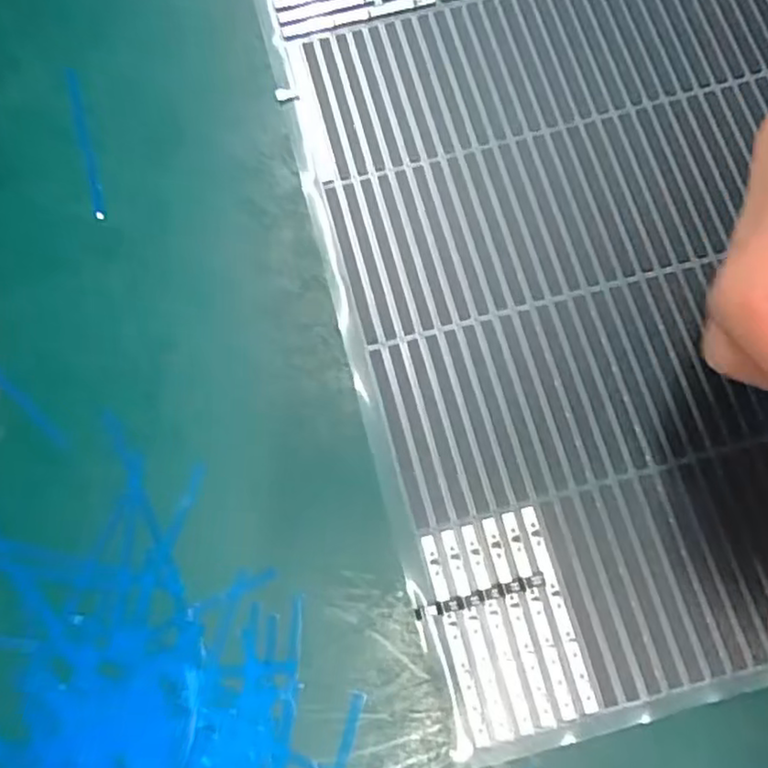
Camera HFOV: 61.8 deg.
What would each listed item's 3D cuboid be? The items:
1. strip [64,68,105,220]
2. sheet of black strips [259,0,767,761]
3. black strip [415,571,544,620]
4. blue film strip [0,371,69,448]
[{"bbox_3d":[-0.110,-0.090,0.235,0.005,0.004,0.062,-16,77,-4],"label":"strip"},{"bbox_3d":[0.082,-0.060,0.225,0.203,0.007,0.298,-15,76,-3],"label":"sheet of black strips"},{"bbox_3d":[0.029,0.064,0.192,0.040,0.004,0.005,-16,77,-4],"label":"black strip"},{"bbox_3d":[-0.125,0.000,0.211,0.061,0.004,0.005,39,79,9],"label":"blue film strip"}]

